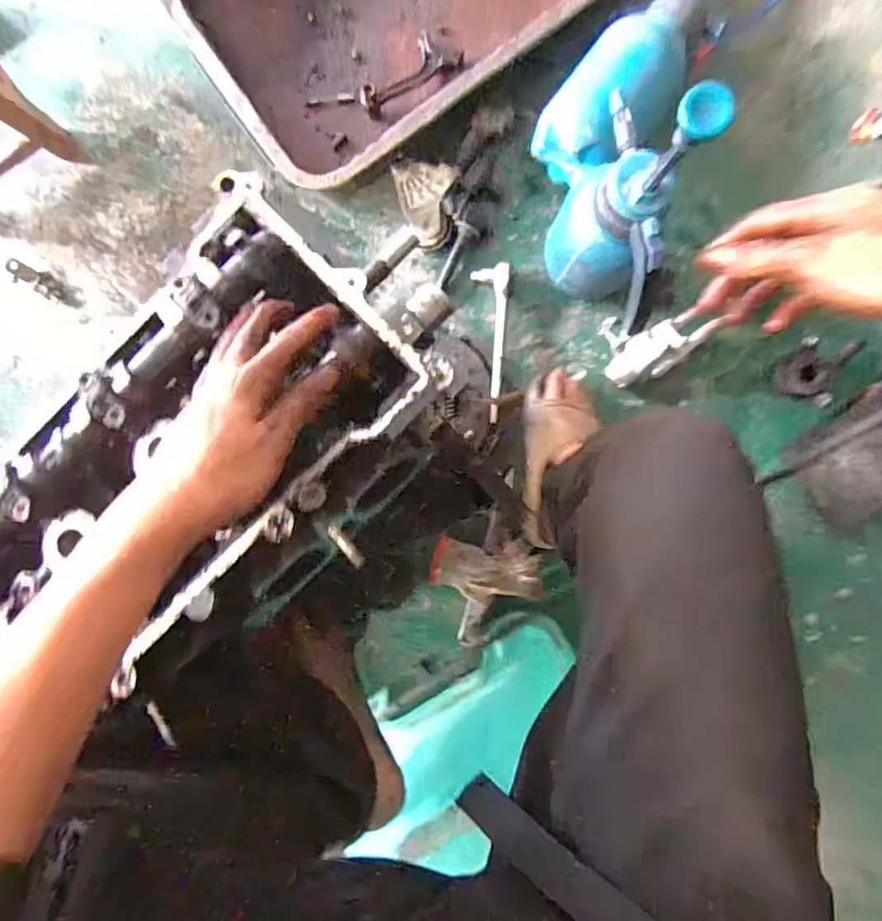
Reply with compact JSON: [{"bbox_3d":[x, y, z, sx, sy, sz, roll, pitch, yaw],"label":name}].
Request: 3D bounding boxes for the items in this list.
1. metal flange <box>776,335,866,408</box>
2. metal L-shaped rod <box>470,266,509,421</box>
[{"bbox_3d":[0.547,-0.136,0.842,0.080,0.011,0.096,25,115,16],"label":"metal flange"},{"bbox_3d":[0.071,-0.178,0.872,0.052,0.035,0.236,3,94,1],"label":"metal L-shaped rod"}]

